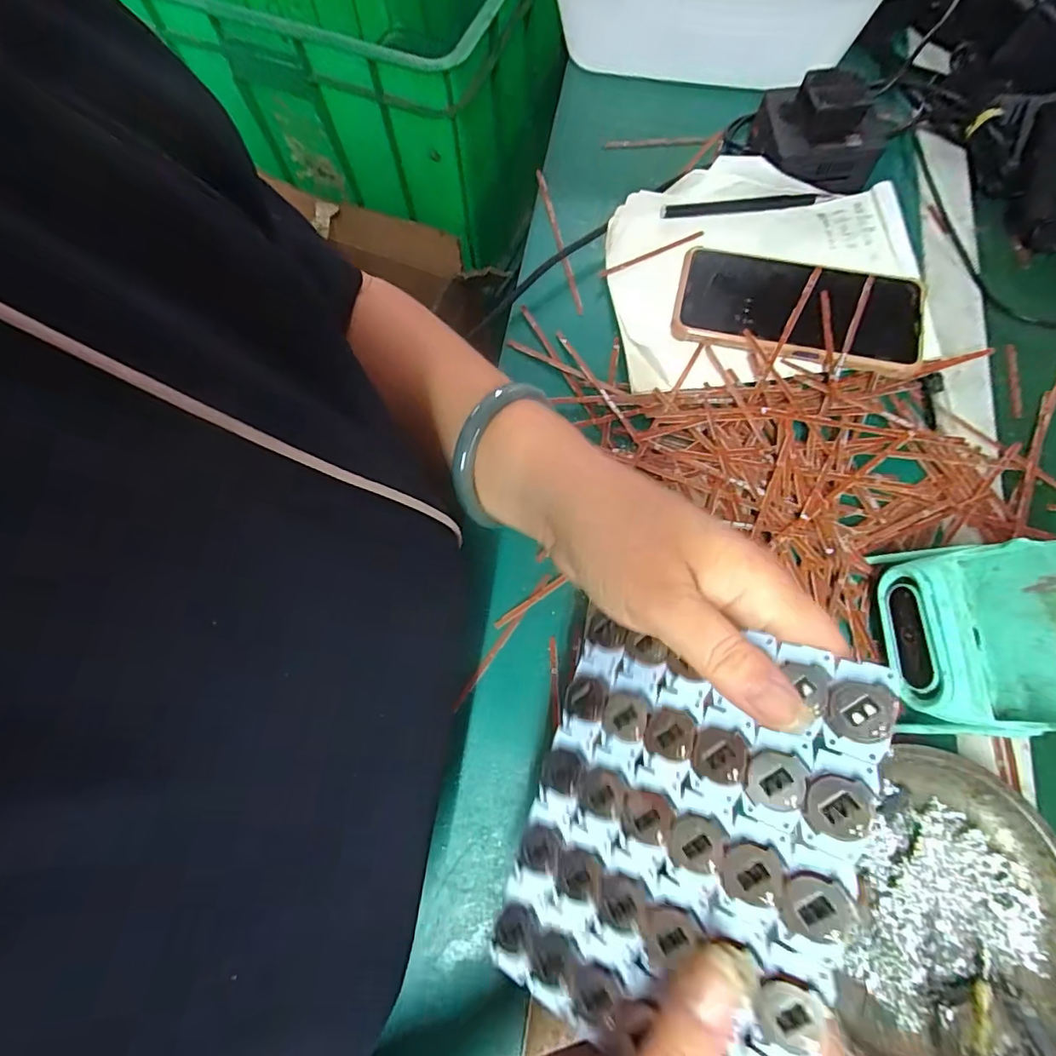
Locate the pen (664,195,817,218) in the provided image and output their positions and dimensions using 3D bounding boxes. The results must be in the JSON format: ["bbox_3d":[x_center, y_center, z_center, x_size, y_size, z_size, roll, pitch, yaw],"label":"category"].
[{"bbox_3d":[0.157,-0.243,0.395,0.116,0.010,0.012,-5,72,-1],"label":"pen"}]

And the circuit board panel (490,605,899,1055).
[{"bbox_3d":[0.051,0.105,0.183,0.106,0.005,0.141,13,79,35],"label":"circuit board panel"}]

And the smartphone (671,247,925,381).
[{"bbox_3d":[0.185,-0.152,0.361,0.158,0.015,0.075,14,72,5],"label":"smartphone"}]

